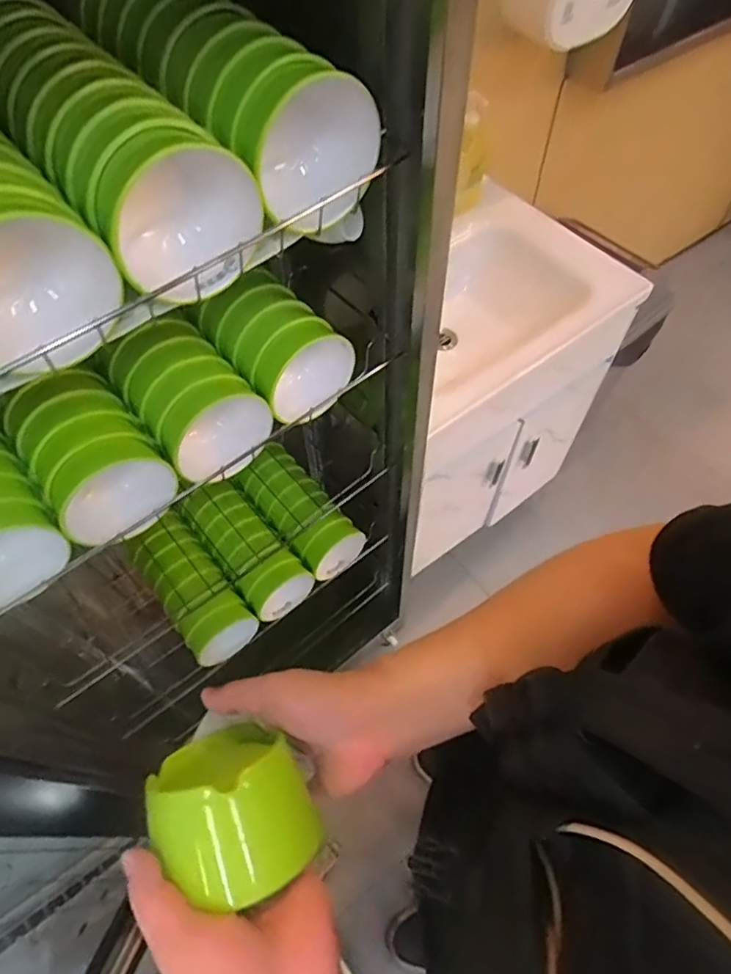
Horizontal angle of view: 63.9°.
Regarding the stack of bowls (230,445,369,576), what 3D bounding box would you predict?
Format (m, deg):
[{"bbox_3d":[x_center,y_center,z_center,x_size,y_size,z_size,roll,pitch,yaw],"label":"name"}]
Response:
[{"bbox_3d":[-0.117,0.036,1.040,0.116,0.093,0.252,-38,80,-19],"label":"stack of bowls"}]

